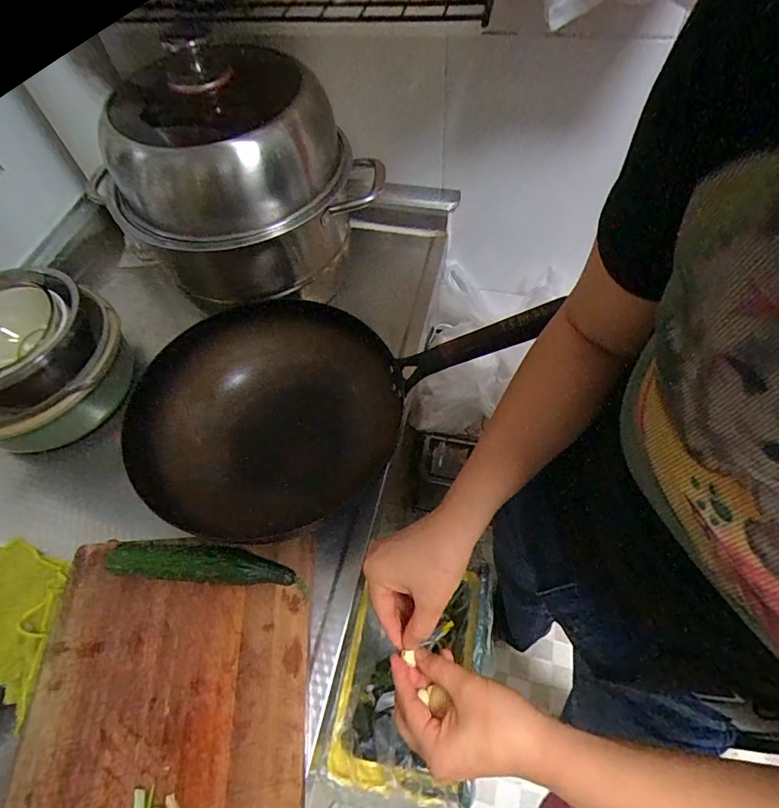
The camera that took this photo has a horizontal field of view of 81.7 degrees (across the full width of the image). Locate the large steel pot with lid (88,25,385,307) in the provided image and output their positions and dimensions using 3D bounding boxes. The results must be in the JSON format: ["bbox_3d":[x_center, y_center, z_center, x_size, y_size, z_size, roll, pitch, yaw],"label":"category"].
[{"bbox_3d":[-0.195,-0.306,0.575,0.265,0.239,0.293,34,66,22],"label":"large steel pot with lid"}]

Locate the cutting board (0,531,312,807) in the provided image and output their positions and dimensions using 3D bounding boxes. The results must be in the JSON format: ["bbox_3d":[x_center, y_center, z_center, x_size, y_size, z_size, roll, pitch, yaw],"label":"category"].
[{"bbox_3d":[-0.205,0.312,0.395,0.257,0.026,0.366,-4,58,2],"label":"cutting board"}]

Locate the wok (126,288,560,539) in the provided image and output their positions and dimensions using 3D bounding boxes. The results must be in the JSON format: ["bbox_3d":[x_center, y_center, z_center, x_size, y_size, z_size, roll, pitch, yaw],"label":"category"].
[{"bbox_3d":[-0.064,-0.019,0.559,0.510,0.160,0.231,-21,58,9],"label":"wok"}]

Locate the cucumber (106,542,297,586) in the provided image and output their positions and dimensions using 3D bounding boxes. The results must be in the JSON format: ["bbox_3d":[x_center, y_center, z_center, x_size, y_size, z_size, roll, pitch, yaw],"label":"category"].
[{"bbox_3d":[-0.188,0.166,0.465,0.184,0.044,0.037,2,58,6],"label":"cucumber"}]

